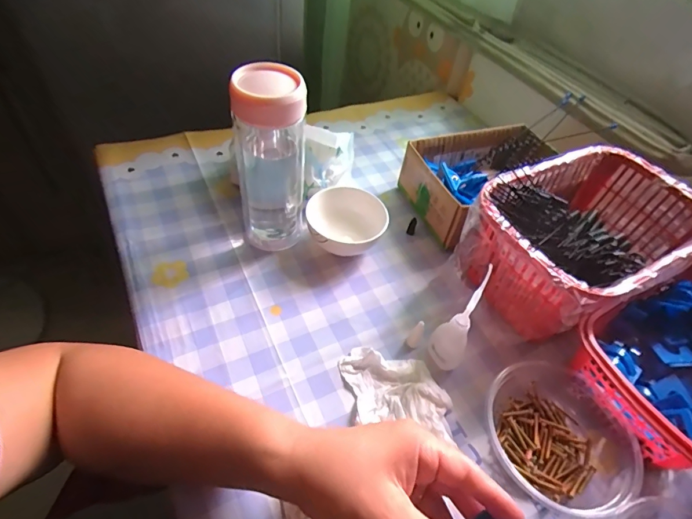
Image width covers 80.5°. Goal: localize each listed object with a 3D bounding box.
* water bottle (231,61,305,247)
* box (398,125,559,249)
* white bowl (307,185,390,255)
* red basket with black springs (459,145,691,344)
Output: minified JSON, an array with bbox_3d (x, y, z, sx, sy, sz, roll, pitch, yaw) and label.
[{"bbox_3d":[-0.076,-0.094,0.419,0.064,0.184,0.066,-5,51,-11],"label":"water bottle"},{"bbox_3d":[0.177,-0.093,0.522,0.183,0.075,0.137,-13,53,-17],"label":"box"},{"bbox_3d":[0.000,-0.037,0.469,0.085,0.050,0.084,3,50,-4],"label":"white bowl"},{"bbox_3d":[0.244,-0.014,0.436,0.232,0.115,0.156,-20,55,-21],"label":"red basket with black springs"}]

